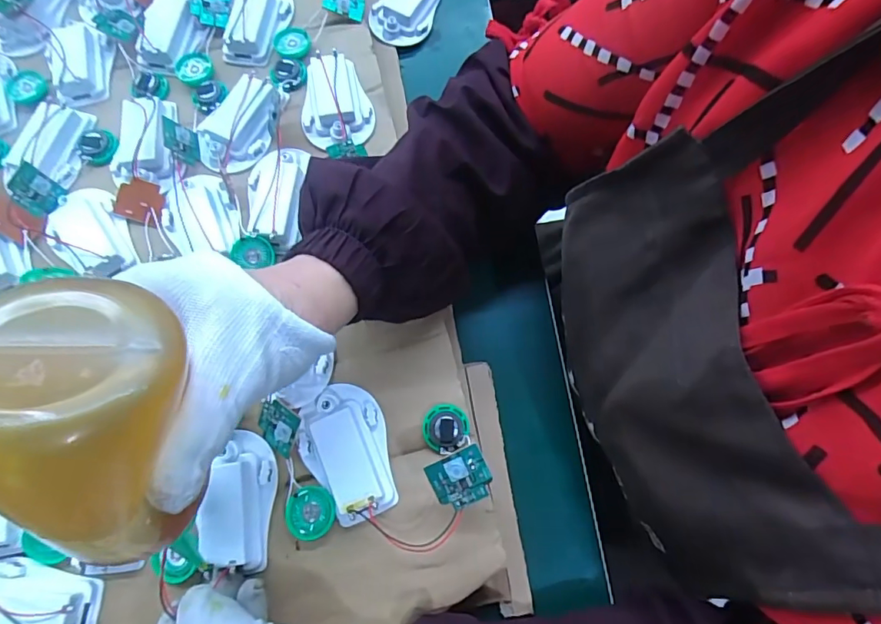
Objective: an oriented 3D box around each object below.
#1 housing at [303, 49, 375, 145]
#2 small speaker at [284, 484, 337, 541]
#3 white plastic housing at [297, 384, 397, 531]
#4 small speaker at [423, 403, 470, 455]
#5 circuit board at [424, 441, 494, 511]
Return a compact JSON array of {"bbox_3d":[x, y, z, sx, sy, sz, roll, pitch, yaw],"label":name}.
[{"bbox_3d":[-0.081,-0.163,0.364,0.052,0.015,0.074,-13,72,-4],"label":"housing"},{"bbox_3d":[-0.075,0.116,0.280,0.028,0.008,0.028,6,72,2],"label":"small speaker"},{"bbox_3d":[-0.057,0.082,0.286,0.049,0.017,0.078,-14,72,-5],"label":"white plastic housing"},{"bbox_3d":[0.003,0.071,0.296,0.028,0.009,0.029,0,72,0],"label":"small speaker"},{"bbox_3d":[0.011,0.090,0.258,0.031,0.004,0.028,-27,88,1],"label":"circuit board"}]

